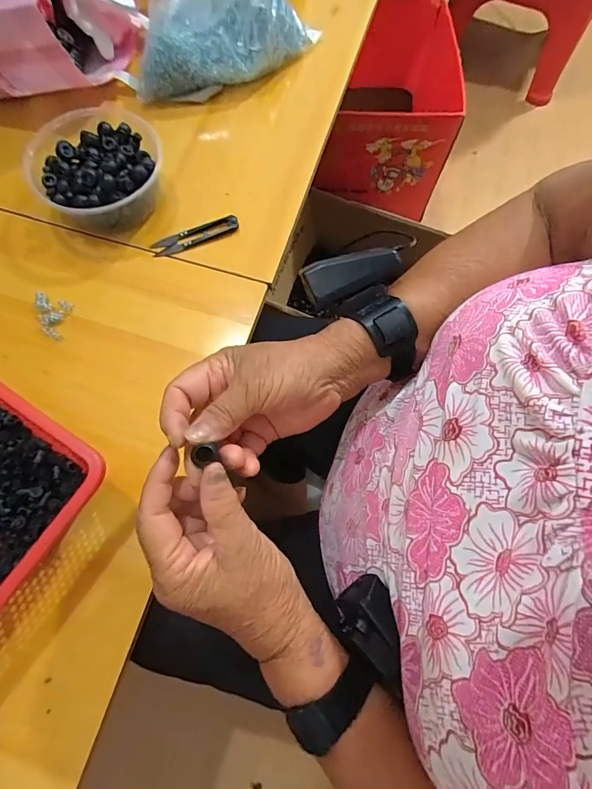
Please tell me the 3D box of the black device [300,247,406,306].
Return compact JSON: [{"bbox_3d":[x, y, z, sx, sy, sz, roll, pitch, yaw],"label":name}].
[{"bbox_3d":[0.041,-0.090,0.286,0.071,0.016,0.030,-18,73,-7],"label":"black device"}]

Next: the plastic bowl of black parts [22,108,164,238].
[{"bbox_3d":[-0.218,-0.247,0.445,0.137,0.062,0.145,0,71,-1],"label":"plastic bowl of black parts"}]

